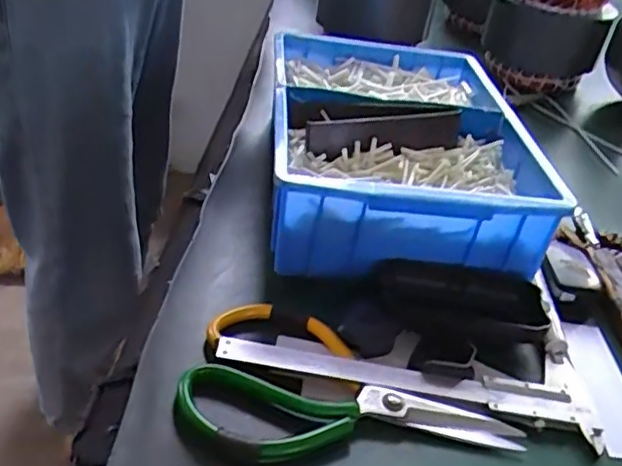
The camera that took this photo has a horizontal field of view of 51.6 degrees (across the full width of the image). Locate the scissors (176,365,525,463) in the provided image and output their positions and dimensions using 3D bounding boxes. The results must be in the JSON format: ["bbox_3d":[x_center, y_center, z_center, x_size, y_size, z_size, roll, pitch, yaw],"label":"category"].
[{"bbox_3d":[0.022,0.105,0.354,0.192,0.010,0.054,7,36,-2],"label":"scissors"}]

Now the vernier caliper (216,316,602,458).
[{"bbox_3d":[0.064,0.074,0.403,0.225,0.013,0.079,11,36,5],"label":"vernier caliper"}]

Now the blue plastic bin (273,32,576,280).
[{"bbox_3d":[0.068,-0.082,0.556,0.196,0.076,0.293,4,36,-6],"label":"blue plastic bin"}]

